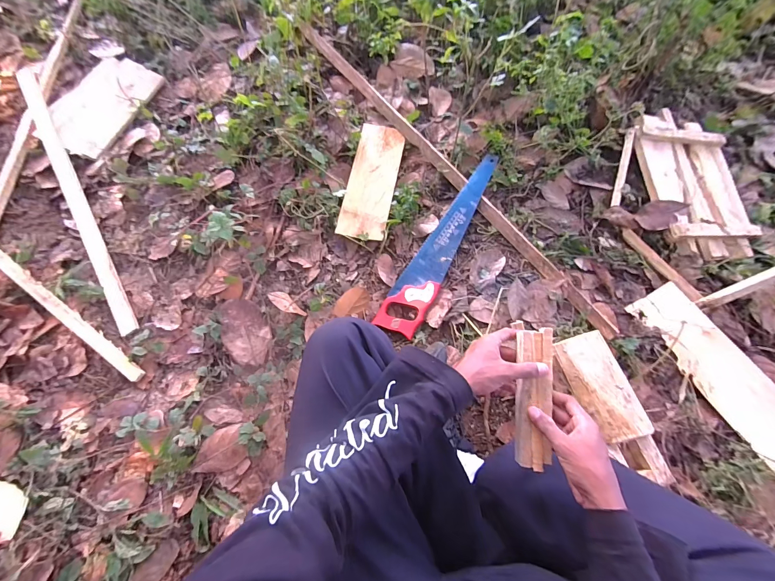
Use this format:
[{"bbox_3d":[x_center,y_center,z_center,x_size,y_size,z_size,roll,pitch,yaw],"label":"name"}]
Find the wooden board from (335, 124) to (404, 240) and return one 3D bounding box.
[{"bbox_3d":[-0.035,-0.261,0.782,0.109,0.017,0.308,11,72,4],"label":"wooden board"}]

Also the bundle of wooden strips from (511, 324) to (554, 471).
[{"bbox_3d":[0.199,0.142,0.459,0.049,0.026,0.189,6,79,2],"label":"bundle of wooden strips"}]

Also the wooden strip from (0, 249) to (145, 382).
[{"bbox_3d":[-0.819,-0.037,0.727,0.780,0.026,0.033,33,74,11],"label":"wooden strip"}]

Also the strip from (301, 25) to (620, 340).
[{"bbox_3d":[0.113,-0.316,0.784,0.036,0.023,1.069,-37,75,-12],"label":"strip"}]

